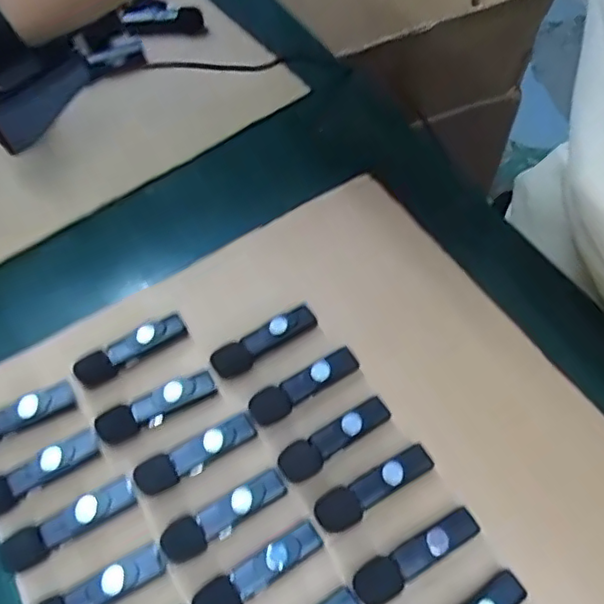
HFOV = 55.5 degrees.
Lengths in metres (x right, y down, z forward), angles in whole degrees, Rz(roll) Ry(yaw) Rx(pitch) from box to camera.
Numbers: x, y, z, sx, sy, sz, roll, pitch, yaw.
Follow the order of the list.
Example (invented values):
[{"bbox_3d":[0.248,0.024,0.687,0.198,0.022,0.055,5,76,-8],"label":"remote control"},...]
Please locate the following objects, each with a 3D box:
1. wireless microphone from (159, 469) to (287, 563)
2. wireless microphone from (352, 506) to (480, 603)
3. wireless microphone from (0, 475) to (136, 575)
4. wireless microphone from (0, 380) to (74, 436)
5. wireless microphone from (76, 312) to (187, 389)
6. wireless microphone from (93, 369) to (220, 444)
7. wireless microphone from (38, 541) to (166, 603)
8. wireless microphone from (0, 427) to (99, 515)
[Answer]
[{"bbox_3d":[-0.038,0.106,0.284,0.063,0.016,0.017,-29,64,-11],"label":"wireless microphone"},{"bbox_3d":[0.055,0.121,0.273,0.066,0.010,0.018,-27,63,-10],"label":"wireless microphone"},{"bbox_3d":[-0.113,0.109,0.282,0.065,0.015,0.017,-32,64,-13],"label":"wireless microphone"},{"bbox_3d":[-0.156,0.065,0.310,0.066,0.018,0.015,-27,63,-10],"label":"wireless microphone"},{"bbox_3d":[-0.097,0.028,0.329,0.063,0.018,0.015,-31,64,-12],"label":"wireless microphone"},{"bbox_3d":[-0.078,0.058,0.312,0.063,0.017,0.017,-27,63,-10],"label":"wireless microphone"},{"bbox_3d":[-0.095,0.136,0.267,0.065,0.019,0.017,-30,64,-12],"label":"wireless microphone"},{"bbox_3d":[-0.135,0.089,0.294,0.066,0.016,0.015,-31,64,-12],"label":"wireless microphone"}]

